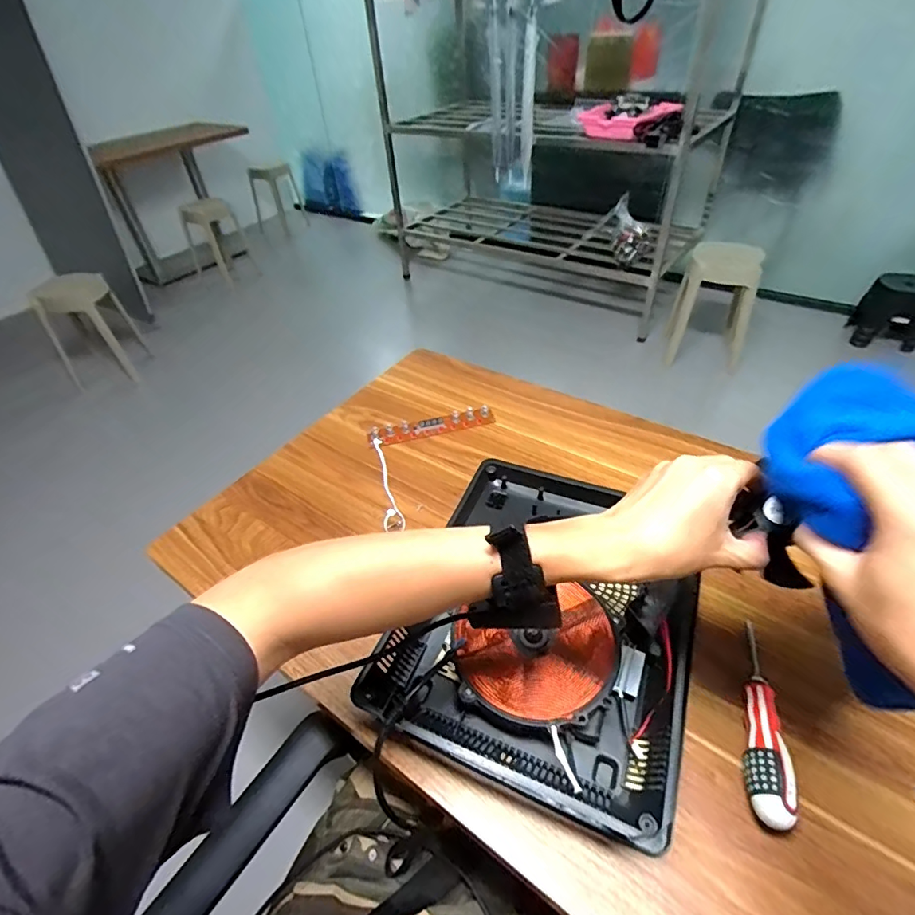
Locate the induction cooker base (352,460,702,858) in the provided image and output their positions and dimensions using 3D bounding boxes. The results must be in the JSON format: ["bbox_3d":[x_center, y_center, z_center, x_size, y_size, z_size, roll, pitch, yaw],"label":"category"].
[{"bbox_3d":[0.097,0.160,0.511,0.282,0.056,0.331,14,46,19],"label":"induction cooker base"}]

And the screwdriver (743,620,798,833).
[{"bbox_3d":[0.271,0.227,0.435,0.029,0.028,0.176,10,45,16],"label":"screwdriver"}]

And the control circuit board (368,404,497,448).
[{"bbox_3d":[-0.043,-0.052,0.791,0.202,0.014,0.042,-11,43,-6],"label":"control circuit board"}]

